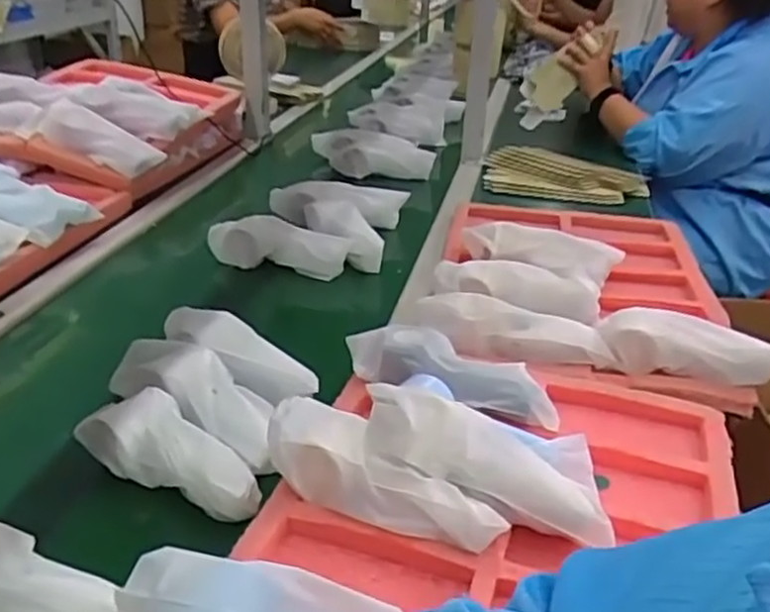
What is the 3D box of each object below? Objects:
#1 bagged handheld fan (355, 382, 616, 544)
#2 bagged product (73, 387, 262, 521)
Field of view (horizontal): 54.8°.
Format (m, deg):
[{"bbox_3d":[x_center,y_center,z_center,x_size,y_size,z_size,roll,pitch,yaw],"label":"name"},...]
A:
[{"bbox_3d":[0.074,0.113,0.552,0.184,0.051,0.067,21,30,5],"label":"bagged handheld fan"},{"bbox_3d":[-0.167,0.120,0.603,0.161,0.047,0.057,17,30,25],"label":"bagged product"}]

